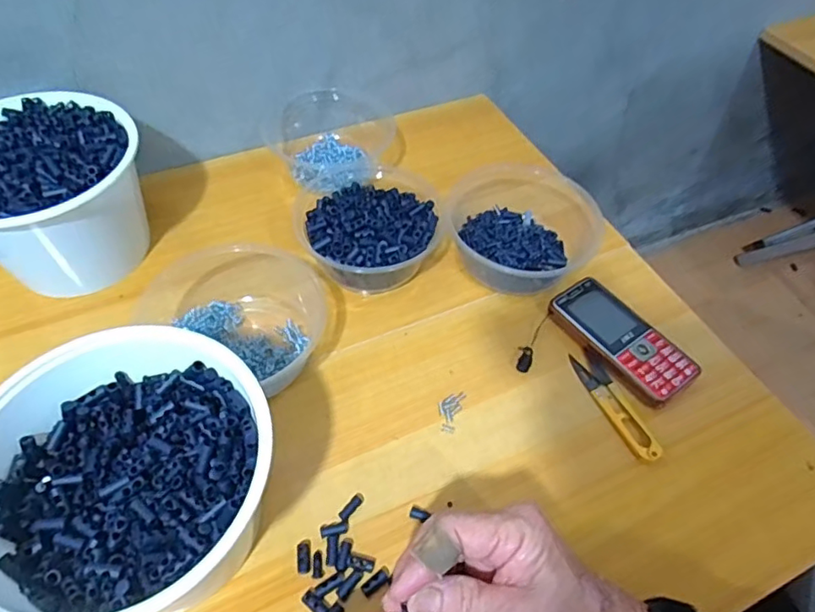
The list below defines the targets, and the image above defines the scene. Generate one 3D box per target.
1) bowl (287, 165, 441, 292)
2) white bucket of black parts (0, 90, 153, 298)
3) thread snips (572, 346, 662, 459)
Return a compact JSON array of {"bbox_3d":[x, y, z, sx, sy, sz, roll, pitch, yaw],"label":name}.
[{"bbox_3d":[-0.038,-0.075,0.530,0.128,0.053,0.137,1,53,-2],"label":"bowl"},{"bbox_3d":[-0.318,-0.094,0.505,0.148,0.121,0.157,1,53,-2],"label":"white bucket of black parts"},{"bbox_3d":[0.169,0.080,0.457,0.023,0.010,0.102,-18,56,-15],"label":"thread snips"}]

